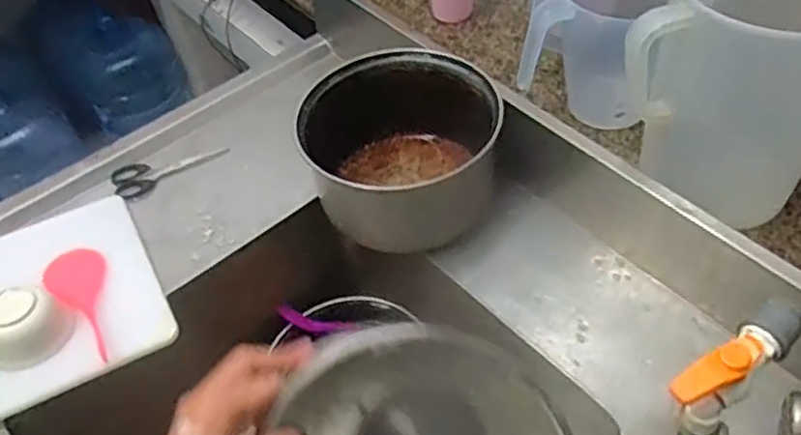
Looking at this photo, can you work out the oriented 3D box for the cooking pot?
[{"bbox_3d":[0.006,-0.074,0.853,0.222,0.170,0.216,-3,49,3],"label":"cooking pot"}]

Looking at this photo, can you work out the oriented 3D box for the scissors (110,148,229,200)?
[{"bbox_3d":[-0.312,-0.072,0.939,0.148,0.009,0.060,-30,53,-19],"label":"scissors"}]

